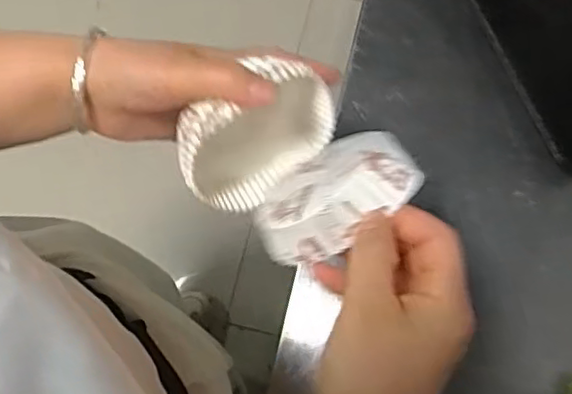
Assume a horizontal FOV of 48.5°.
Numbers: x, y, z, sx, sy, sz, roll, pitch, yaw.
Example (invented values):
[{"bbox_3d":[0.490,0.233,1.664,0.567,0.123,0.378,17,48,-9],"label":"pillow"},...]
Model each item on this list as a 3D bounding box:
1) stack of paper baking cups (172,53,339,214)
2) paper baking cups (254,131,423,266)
[{"bbox_3d":[-0.021,-0.040,0.412,0.099,0.095,0.058,-39,82,-7],"label":"stack of paper baking cups"},{"bbox_3d":[0.026,0.000,0.343,0.086,0.041,0.047,-32,81,-6],"label":"paper baking cups"}]

